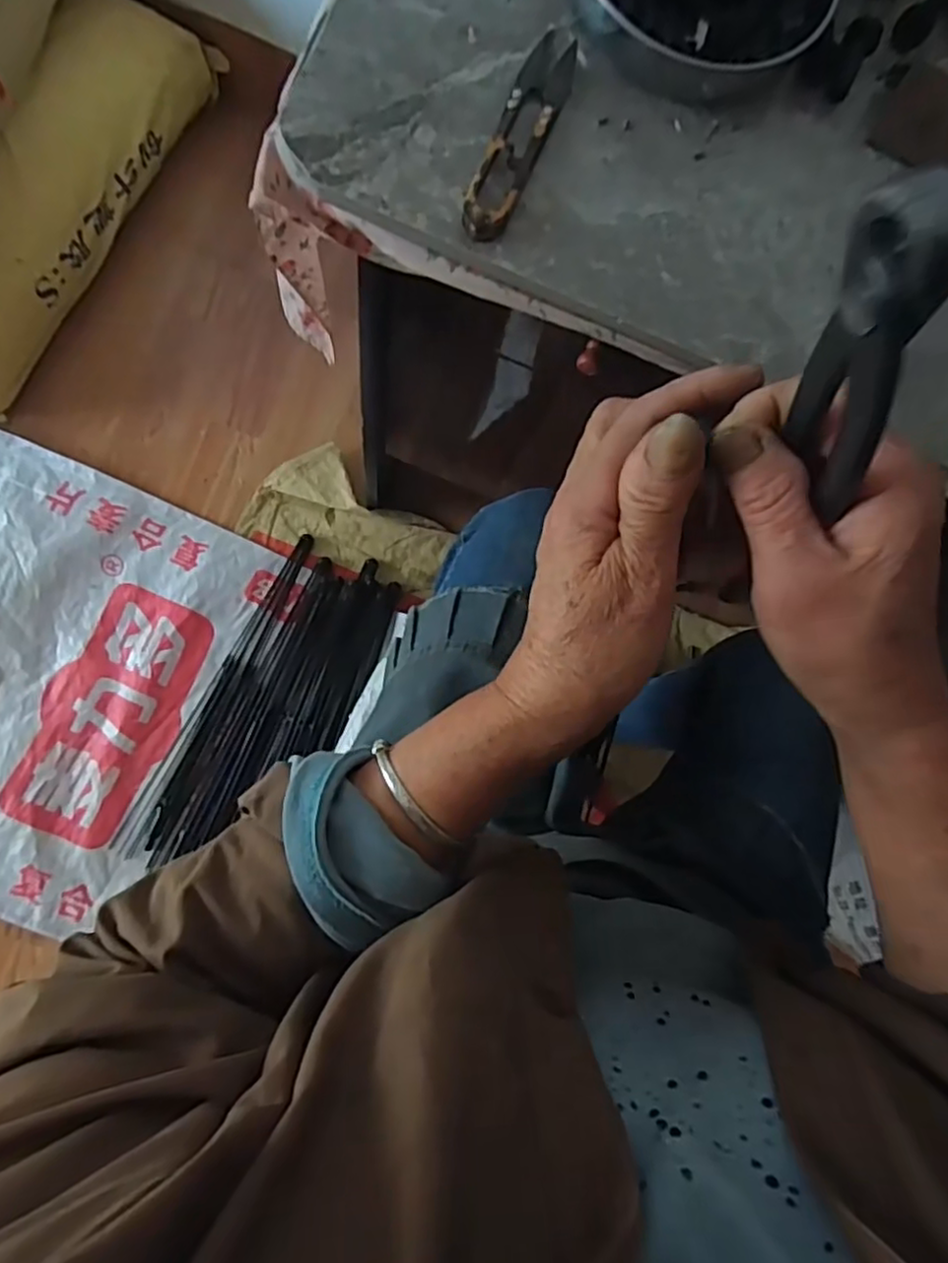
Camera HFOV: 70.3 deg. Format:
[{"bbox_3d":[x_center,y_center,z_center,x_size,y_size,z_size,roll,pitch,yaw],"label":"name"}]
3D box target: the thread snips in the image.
[{"bbox_3d":[0.023,-0.241,0.324,0.024,0.009,0.115,24,82,-6],"label":"thread snips"}]

